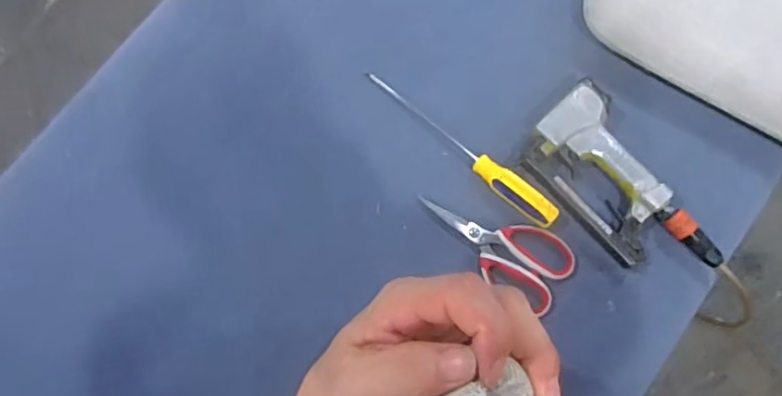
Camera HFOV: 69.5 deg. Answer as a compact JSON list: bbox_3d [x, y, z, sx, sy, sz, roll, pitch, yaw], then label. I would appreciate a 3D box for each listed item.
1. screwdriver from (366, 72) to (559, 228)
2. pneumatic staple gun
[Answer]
[{"bbox_3d":[0.080,-0.060,0.679,0.282,0.022,0.030,39,81,9],"label":"screwdriver"},{"bbox_3d":[0.272,-0.006,0.658,0.125,0.040,0.255,-41,80,-7],"label":"pneumatic staple gun"}]

